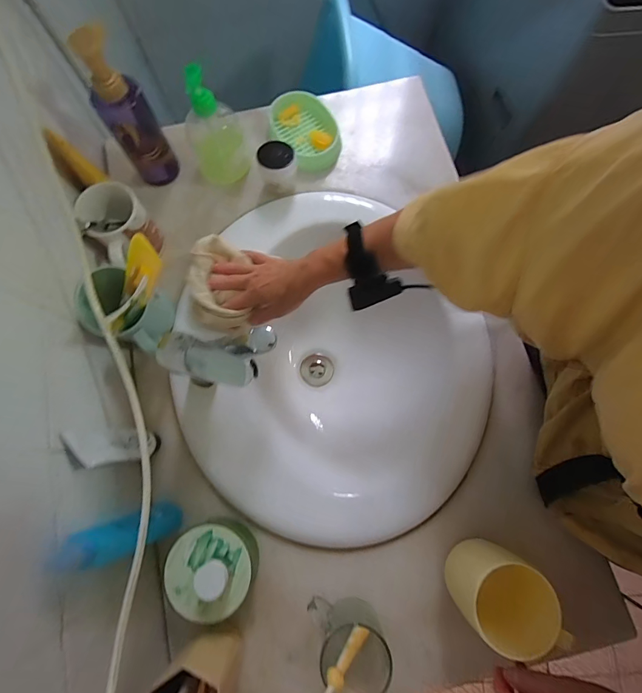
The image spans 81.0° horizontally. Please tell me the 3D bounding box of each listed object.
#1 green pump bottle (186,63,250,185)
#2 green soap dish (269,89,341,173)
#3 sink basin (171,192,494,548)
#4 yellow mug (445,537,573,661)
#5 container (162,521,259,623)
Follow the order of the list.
[{"bbox_3d":[-0.153,-0.308,0.534,0.082,0.160,0.067,-26,77,-5],"label":"green pump bottle"},{"bbox_3d":[-0.025,-0.357,0.619,0.099,0.028,0.146,-35,78,-7],"label":"green soap dish"},{"bbox_3d":[0.034,0.031,0.603,0.403,0.167,0.489,5,76,2],"label":"sink basin"},{"bbox_3d":[0.190,0.268,0.415,0.084,0.113,0.104,-36,78,-8],"label":"yellow mug"},{"bbox_3d":[-0.128,0.259,0.439,0.094,0.100,0.092,0,76,1],"label":"container"}]

